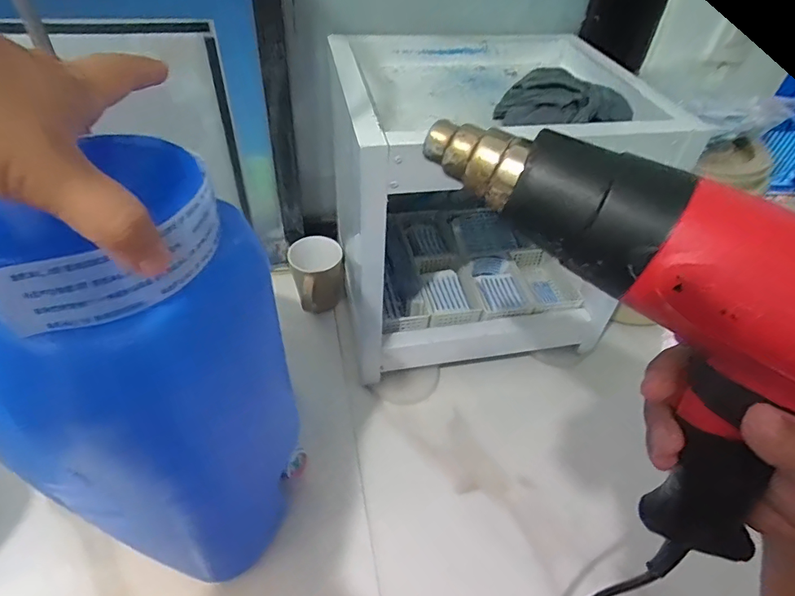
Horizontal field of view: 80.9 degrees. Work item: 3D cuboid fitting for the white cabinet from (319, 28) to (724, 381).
[{"bbox_3d":[0.104,-0.143,0.642,0.346,0.354,0.327,-5,47,-10],"label":"white cabinet"}]

